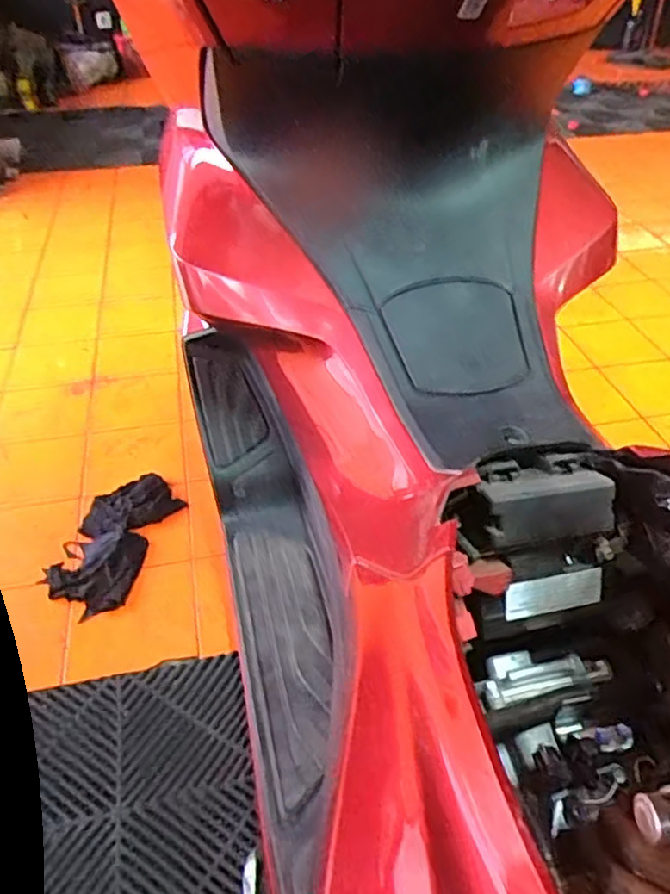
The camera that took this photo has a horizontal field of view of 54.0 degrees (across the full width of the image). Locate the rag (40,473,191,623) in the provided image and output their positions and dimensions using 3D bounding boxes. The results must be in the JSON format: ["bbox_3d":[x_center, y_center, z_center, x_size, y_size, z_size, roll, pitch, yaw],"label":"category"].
[{"bbox_3d":[-0.397,0.159,1.189,0.168,0.043,0.326,9,41,11],"label":"rag"}]

